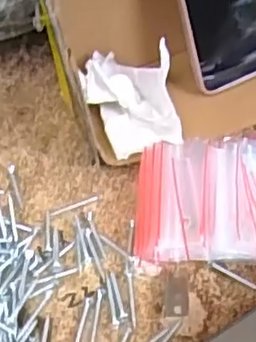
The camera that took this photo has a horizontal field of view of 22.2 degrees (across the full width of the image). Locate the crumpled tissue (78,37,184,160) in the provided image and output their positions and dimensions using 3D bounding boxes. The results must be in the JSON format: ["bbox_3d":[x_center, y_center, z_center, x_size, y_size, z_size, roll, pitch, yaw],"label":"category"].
[{"bbox_3d":[0.001,-0.045,0.435,0.062,0.044,0.082,-6,50,1],"label":"crumpled tissue"}]

